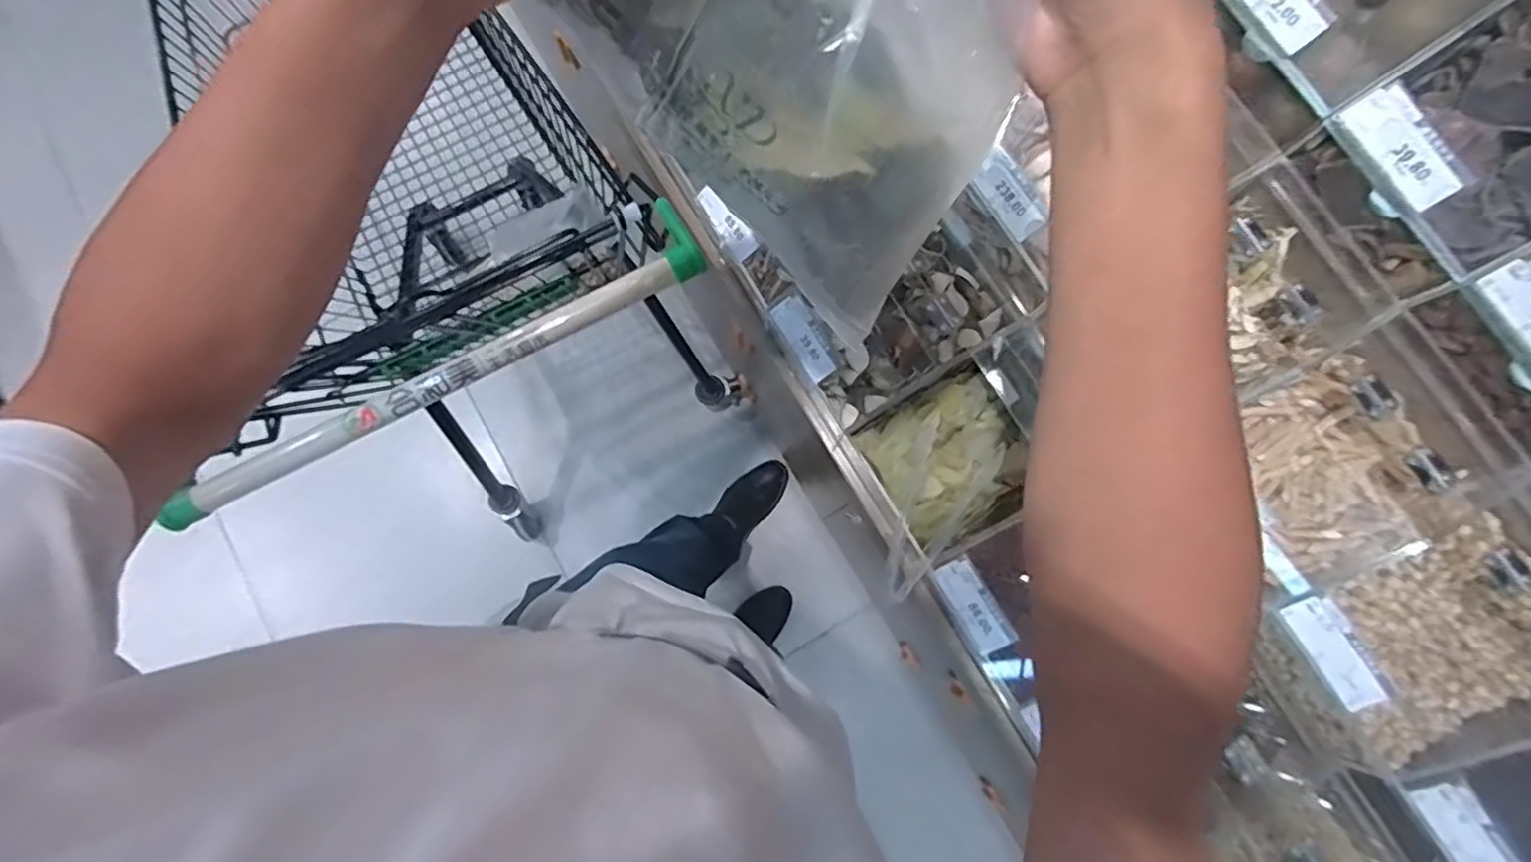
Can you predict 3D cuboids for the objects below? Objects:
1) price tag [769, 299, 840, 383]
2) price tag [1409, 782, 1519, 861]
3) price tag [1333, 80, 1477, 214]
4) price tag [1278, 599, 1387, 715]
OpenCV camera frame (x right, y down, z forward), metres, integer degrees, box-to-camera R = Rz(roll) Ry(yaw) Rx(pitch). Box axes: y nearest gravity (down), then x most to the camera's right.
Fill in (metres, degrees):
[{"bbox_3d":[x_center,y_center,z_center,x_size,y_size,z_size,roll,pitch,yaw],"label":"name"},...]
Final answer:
[{"bbox_3d":[0.046,-0.104,0.757,0.043,0.004,0.096,-34,92,25],"label":"price tag"},{"bbox_3d":[0.574,0.335,0.542,0.010,0.040,0.092,-13,67,-43],"label":"price tag"},{"bbox_3d":[0.503,-0.222,0.526,0.044,0.008,0.101,-35,76,23],"label":"price tag"},{"bbox_3d":[0.486,0.191,0.571,0.008,0.034,0.100,-22,79,-48],"label":"price tag"}]

